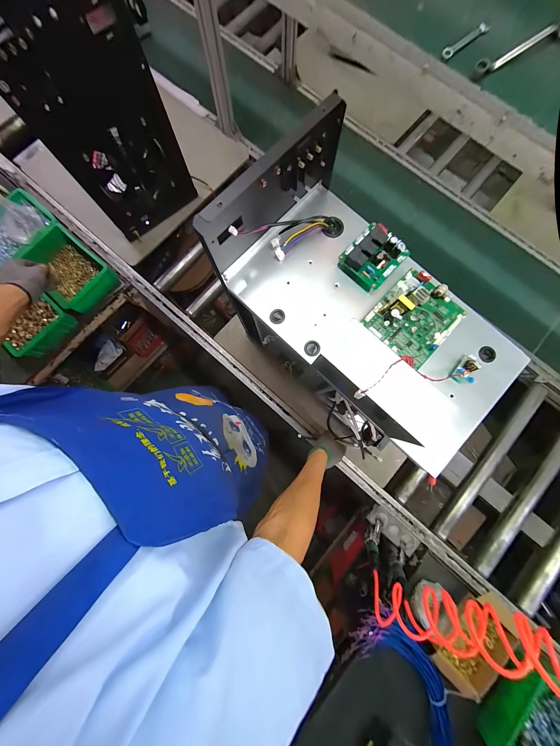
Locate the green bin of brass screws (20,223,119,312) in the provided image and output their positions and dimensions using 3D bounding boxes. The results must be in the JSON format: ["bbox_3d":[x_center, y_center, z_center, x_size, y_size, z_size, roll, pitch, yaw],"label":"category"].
[{"bbox_3d":[-0.659,-0.319,0.751,0.247,0.081,0.179,42,82,9],"label":"green bin of brass screws"}]

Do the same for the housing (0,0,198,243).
[{"bbox_3d":[-0.398,-0.570,0.585,0.281,0.462,0.051,-40,85,-6],"label":"housing"}]

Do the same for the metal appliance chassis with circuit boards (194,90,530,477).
[{"bbox_3d":[0.169,-0.113,0.409,0.530,0.168,0.291,45,82,-2],"label":"metal appliance chassis with circuit boards"}]

